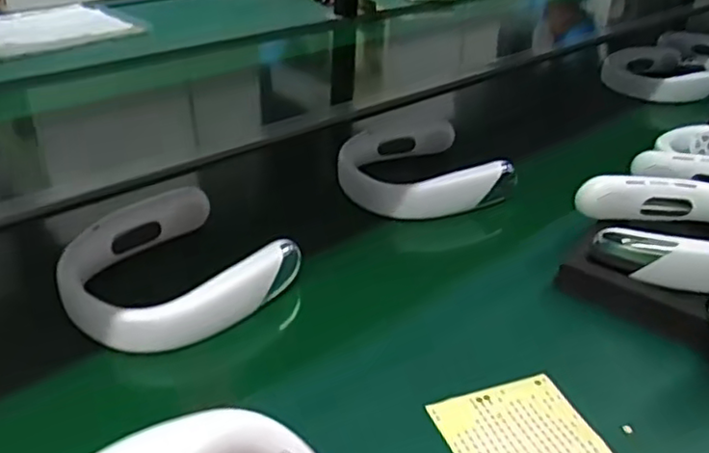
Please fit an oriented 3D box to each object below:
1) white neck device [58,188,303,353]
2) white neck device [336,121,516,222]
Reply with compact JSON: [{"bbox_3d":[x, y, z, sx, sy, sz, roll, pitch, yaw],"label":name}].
[{"bbox_3d":[-0.178,0.039,0.661,0.195,0.048,0.207,27,38,34],"label":"white neck device"},{"bbox_3d":[0.095,-0.069,0.871,0.201,0.059,0.170,-18,37,-32],"label":"white neck device"}]

